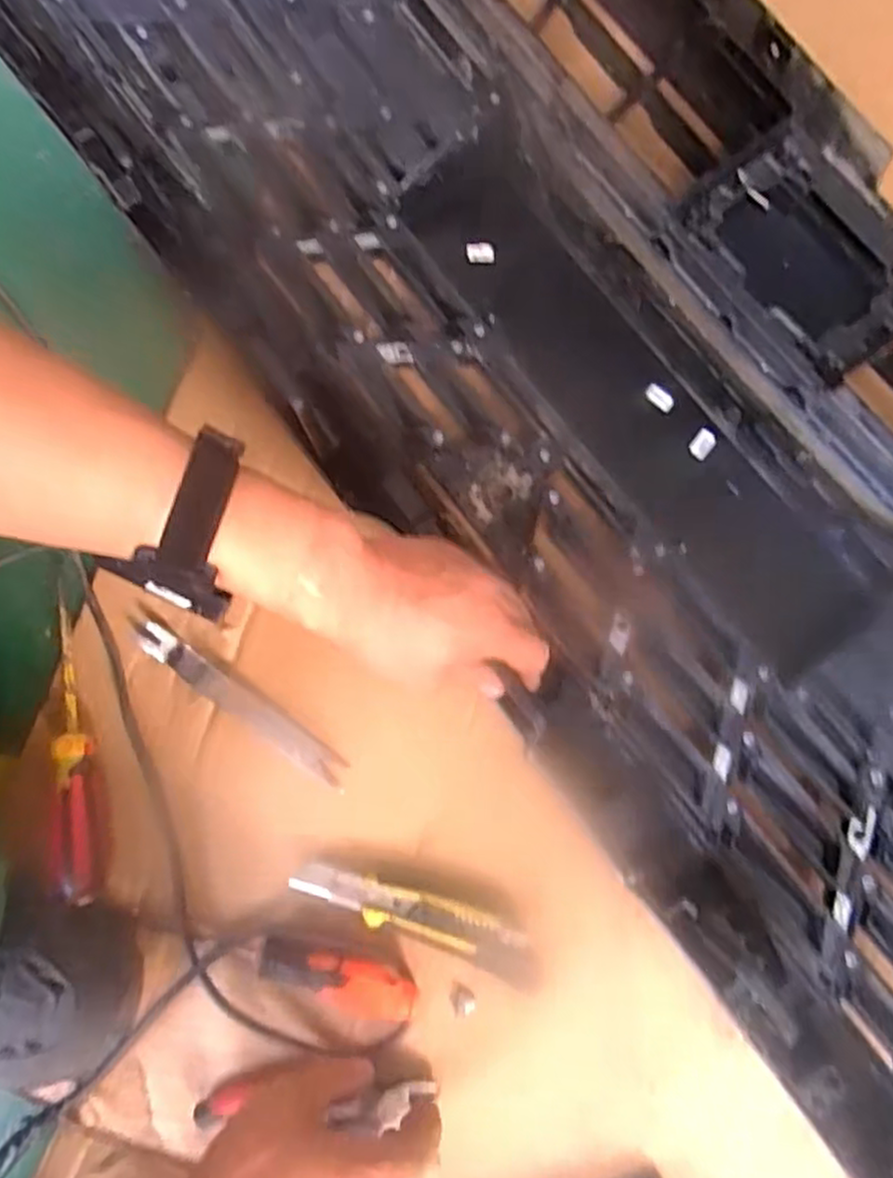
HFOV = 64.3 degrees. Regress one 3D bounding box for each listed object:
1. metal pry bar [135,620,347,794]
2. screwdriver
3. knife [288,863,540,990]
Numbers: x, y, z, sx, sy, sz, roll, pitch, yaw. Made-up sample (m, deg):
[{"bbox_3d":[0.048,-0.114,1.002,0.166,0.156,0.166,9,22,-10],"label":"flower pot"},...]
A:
[{"bbox_3d":[-0.148,0.080,0.505,0.175,0.013,0.022,34,80,7],"label":"metal pry bar"},{"bbox_3d":[-0.253,0.104,0.487,0.026,0.026,0.204,-8,78,-2],"label":"screwdriver"},{"bbox_3d":[-0.019,0.217,0.475,0.171,0.014,0.033,21,79,4],"label":"knife"}]

